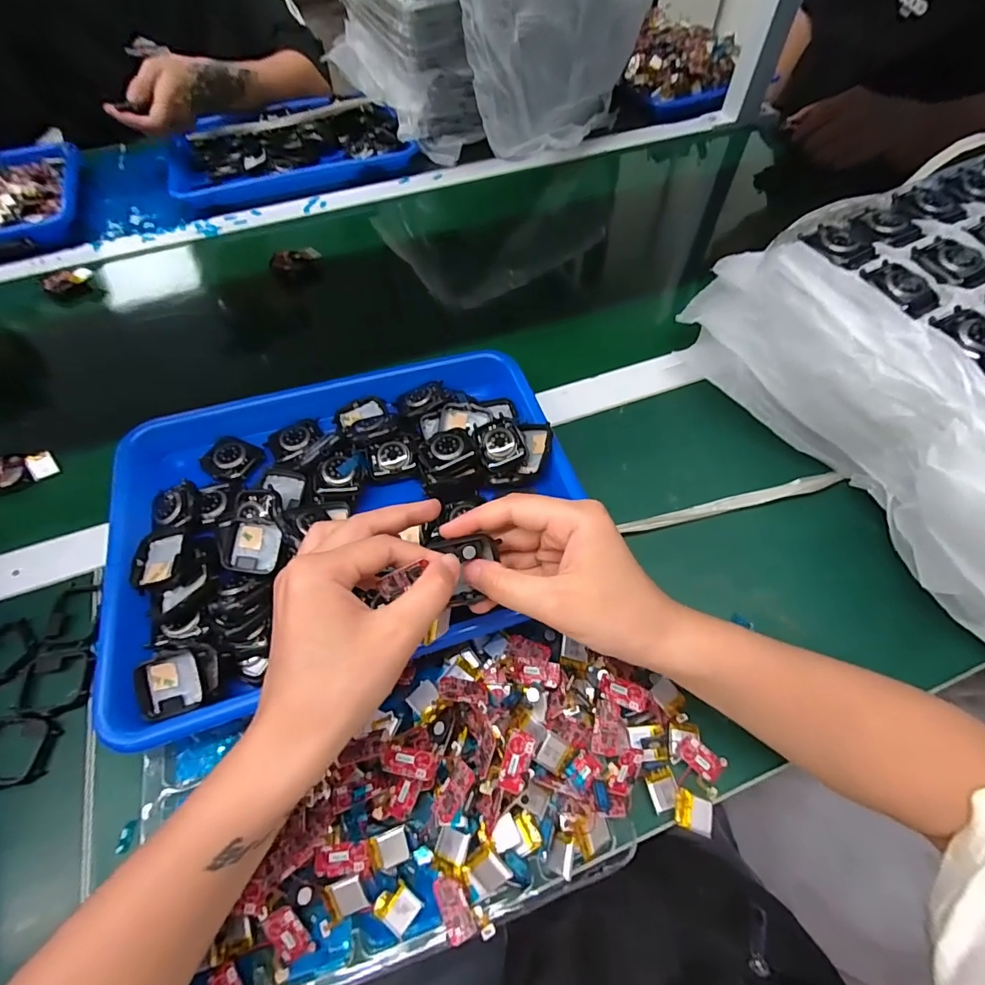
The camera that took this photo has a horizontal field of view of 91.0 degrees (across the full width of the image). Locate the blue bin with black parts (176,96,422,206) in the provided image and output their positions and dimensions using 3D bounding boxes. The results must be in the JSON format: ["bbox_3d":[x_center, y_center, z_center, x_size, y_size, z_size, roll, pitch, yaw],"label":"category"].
[{"bbox_3d":[-0.293,-0.499,0.691,0.313,0.049,0.246,-19,59,-11],"label":"blue bin with black parts"}]

